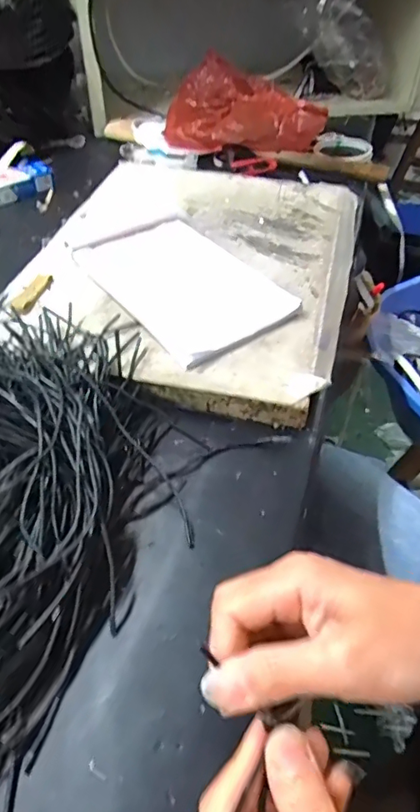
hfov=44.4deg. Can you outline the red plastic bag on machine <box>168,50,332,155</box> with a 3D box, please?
[{"bbox_3d":[0.055,-0.465,0.810,0.250,0.058,0.218,10,50,4],"label":"red plastic bag on machine"}]

